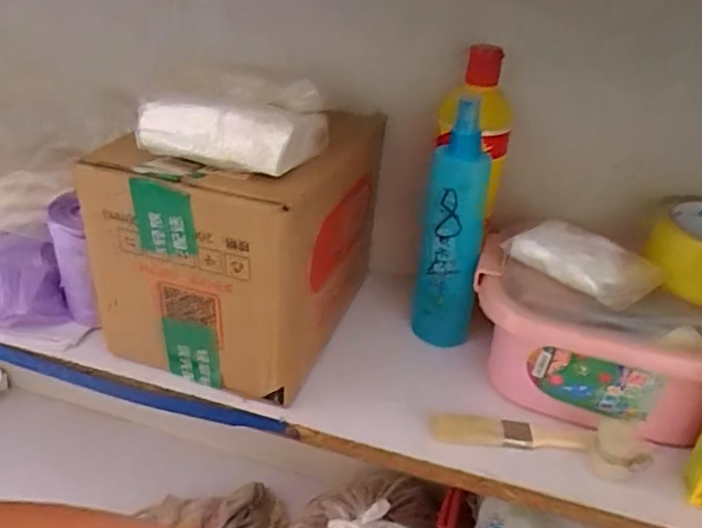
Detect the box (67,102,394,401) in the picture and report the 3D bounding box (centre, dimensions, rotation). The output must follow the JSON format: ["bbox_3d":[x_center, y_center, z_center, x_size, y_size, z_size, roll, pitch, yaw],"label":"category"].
[{"bbox_3d":[-0.080,-0.025,0.493,0.161,0.162,0.186,15,33,17],"label":"box"}]

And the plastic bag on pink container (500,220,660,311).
[{"bbox_3d":[0.163,-0.006,0.431,0.053,0.020,0.093,-22,40,-36],"label":"plastic bag on pink container"}]

